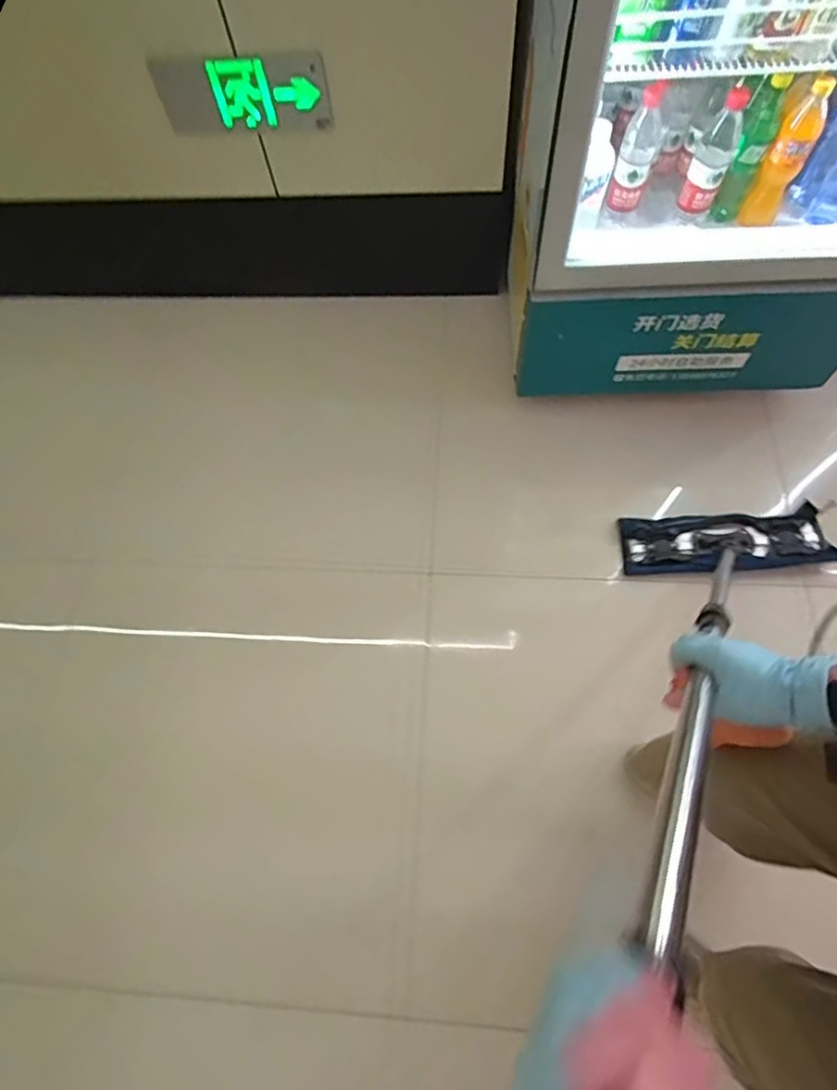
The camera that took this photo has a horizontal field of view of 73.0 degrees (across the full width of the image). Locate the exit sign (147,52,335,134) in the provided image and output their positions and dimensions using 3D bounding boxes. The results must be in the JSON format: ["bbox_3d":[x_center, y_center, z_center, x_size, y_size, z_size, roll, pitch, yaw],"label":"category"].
[{"bbox_3d":[-0.366,-0.944,1.189,0.359,0.134,0.022,2,68,4],"label":"exit sign"}]

